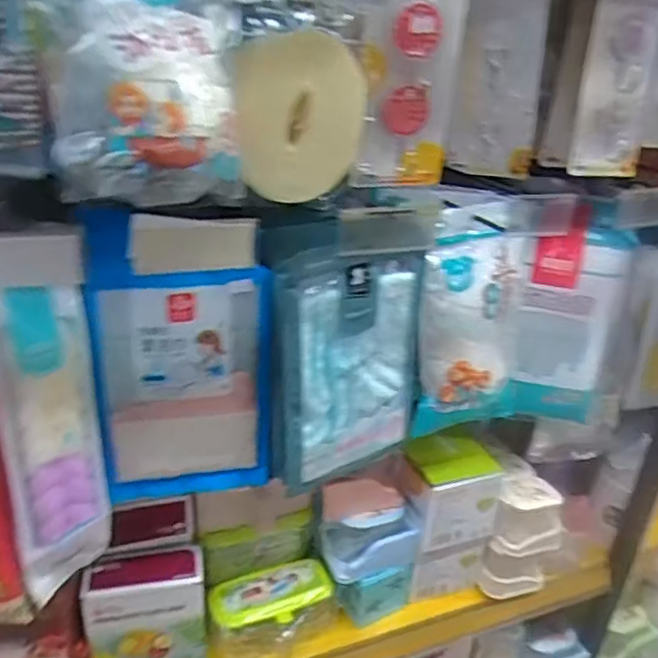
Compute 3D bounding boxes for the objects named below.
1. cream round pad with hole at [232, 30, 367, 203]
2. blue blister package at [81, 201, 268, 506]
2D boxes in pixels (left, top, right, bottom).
[{"bbox_3d":[-0.025,-0.179,0.540,0.120,0.132,0.027,-16,32,-35],"label":"cream round pad with hole"},{"bbox_3d":[-0.143,0.036,0.632,0.166,0.306,0.020,-5,27,-18],"label":"blue blister package"}]

